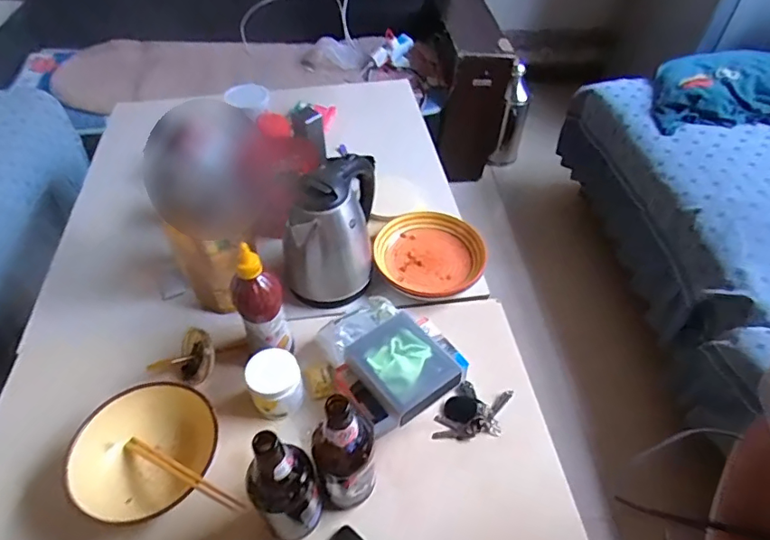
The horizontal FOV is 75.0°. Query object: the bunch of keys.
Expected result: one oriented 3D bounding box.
[{"bbox_3d":[0.131,0.208,0.734,0.107,0.017,0.086,7,49,5],"label":"bunch of keys"}]

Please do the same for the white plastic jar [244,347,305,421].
[{"bbox_3d":[-0.156,0.162,0.717,0.070,0.078,0.067,0,48,0],"label":"white plastic jar"}]

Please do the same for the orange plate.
[{"bbox_3d":[0.079,-0.021,0.923,0.192,0.051,0.185,16,50,13],"label":"orange plate"}]

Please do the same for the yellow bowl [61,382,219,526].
[{"bbox_3d":[-0.305,0.237,0.647,0.171,0.067,0.169,0,48,0],"label":"yellow bowl"}]

